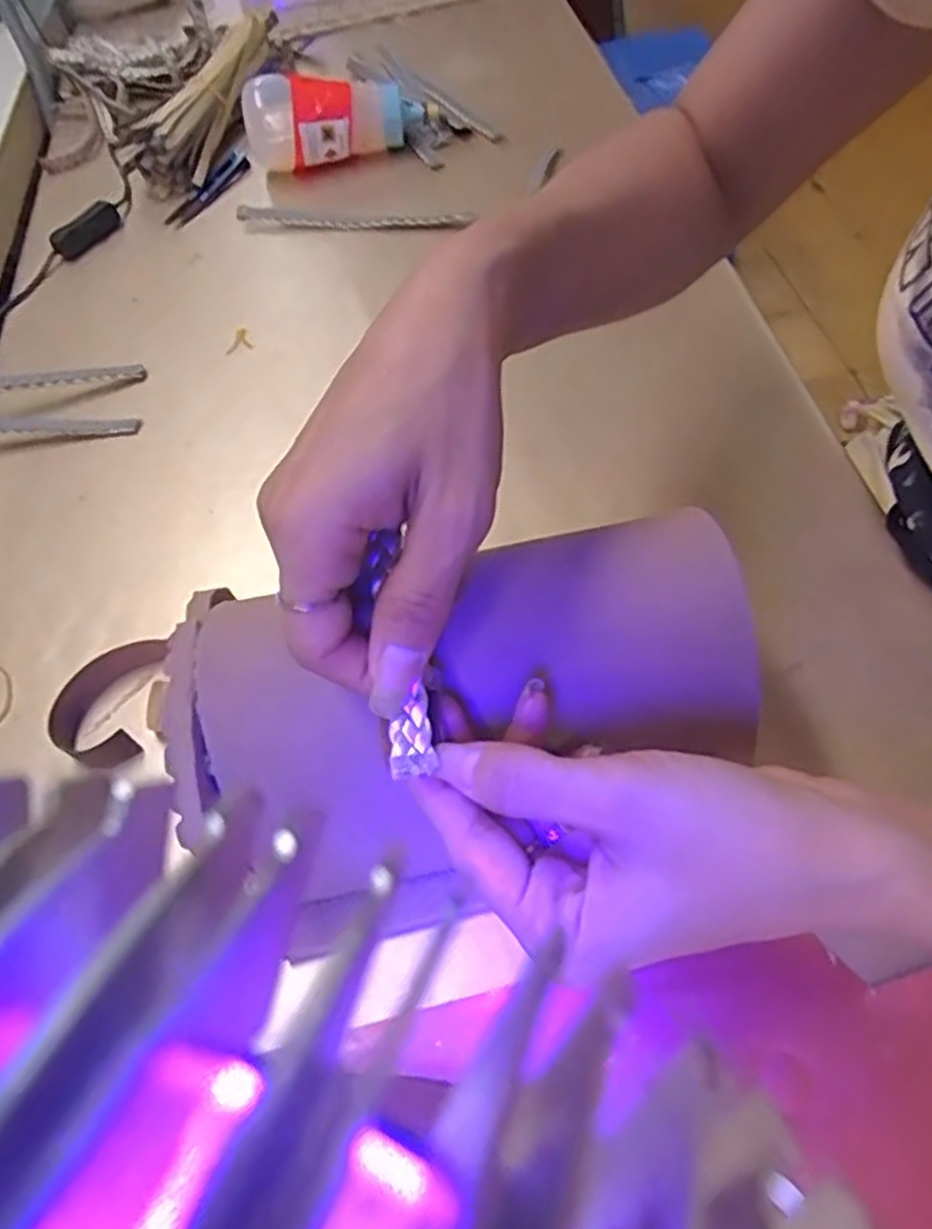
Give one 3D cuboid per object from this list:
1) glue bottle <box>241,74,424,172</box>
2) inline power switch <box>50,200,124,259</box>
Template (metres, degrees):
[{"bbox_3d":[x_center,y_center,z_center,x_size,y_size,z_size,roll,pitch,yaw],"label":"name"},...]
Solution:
[{"bbox_3d":[-0.109,-0.406,0.631,0.143,0.058,0.049,-5,58,6],"label":"glue bottle"},{"bbox_3d":[-0.313,-0.317,0.634,0.020,0.024,0.061,31,66,25],"label":"inline power switch"}]

